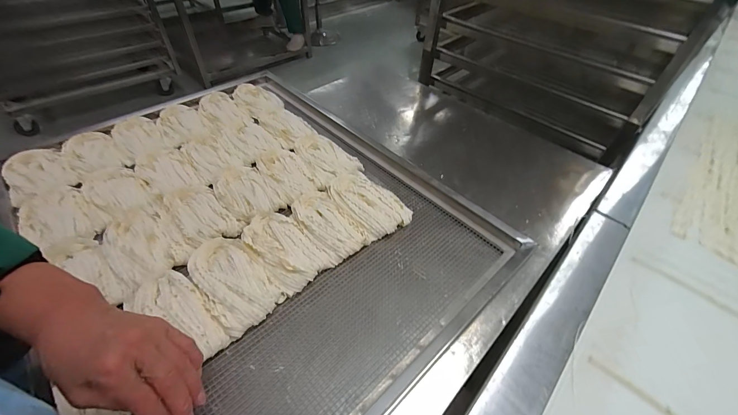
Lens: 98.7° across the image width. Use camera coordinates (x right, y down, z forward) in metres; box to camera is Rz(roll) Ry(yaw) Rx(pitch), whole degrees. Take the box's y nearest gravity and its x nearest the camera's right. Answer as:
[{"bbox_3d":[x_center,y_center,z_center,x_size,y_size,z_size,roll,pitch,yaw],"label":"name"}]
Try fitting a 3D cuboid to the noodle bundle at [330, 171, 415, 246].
[{"bbox_3d":[-0.004,-0.008,0.556,0.101,0.024,0.147,-24,53,-22],"label":"noodle bundle"}]

